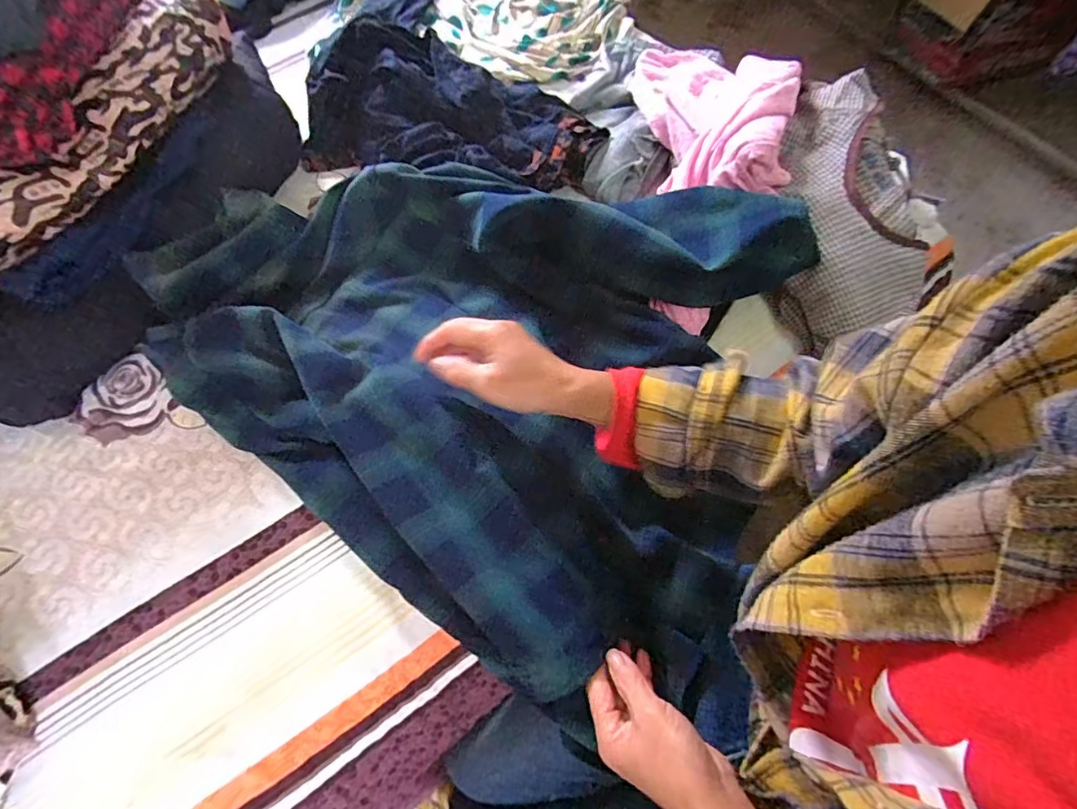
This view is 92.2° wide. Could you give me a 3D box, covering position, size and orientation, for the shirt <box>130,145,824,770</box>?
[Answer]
[{"bbox_3d":[-0.072,-0.036,0.521,0.594,0.120,0.488,13,66,8],"label":"shirt"}]

